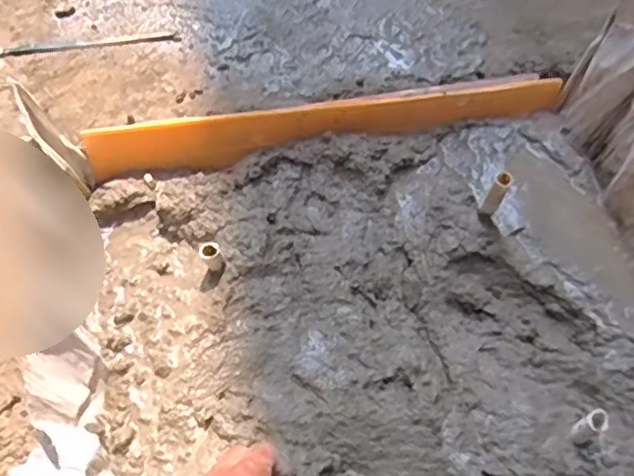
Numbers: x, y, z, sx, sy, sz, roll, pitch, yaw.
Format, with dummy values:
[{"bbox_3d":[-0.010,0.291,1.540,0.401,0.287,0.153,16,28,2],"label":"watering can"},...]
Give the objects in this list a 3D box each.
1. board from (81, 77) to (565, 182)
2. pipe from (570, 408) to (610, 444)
[{"bbox_3d":[0.018,-0.133,0.726,0.529,0.049,0.032,-10,59,-6],"label":"board"},{"bbox_3d":[0.228,0.158,0.539,0.018,0.043,0.017,0,59,0],"label":"pipe"}]

